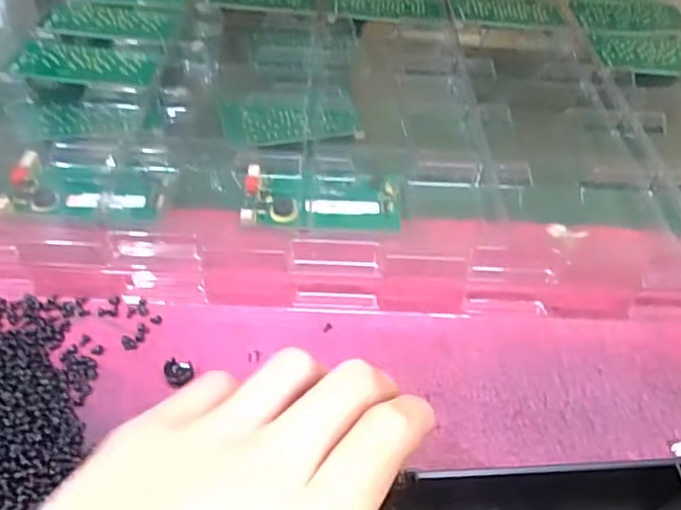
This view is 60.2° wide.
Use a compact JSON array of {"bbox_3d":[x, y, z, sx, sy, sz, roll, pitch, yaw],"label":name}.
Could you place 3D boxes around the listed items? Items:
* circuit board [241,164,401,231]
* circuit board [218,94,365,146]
[{"bbox_3d":[-0.011,-0.040,0.391,0.104,0.013,0.056,4,51,-2],"label":"circuit board"},{"bbox_3d":[-0.038,-0.105,0.451,0.105,0.007,0.061,-7,52,-11],"label":"circuit board"}]

